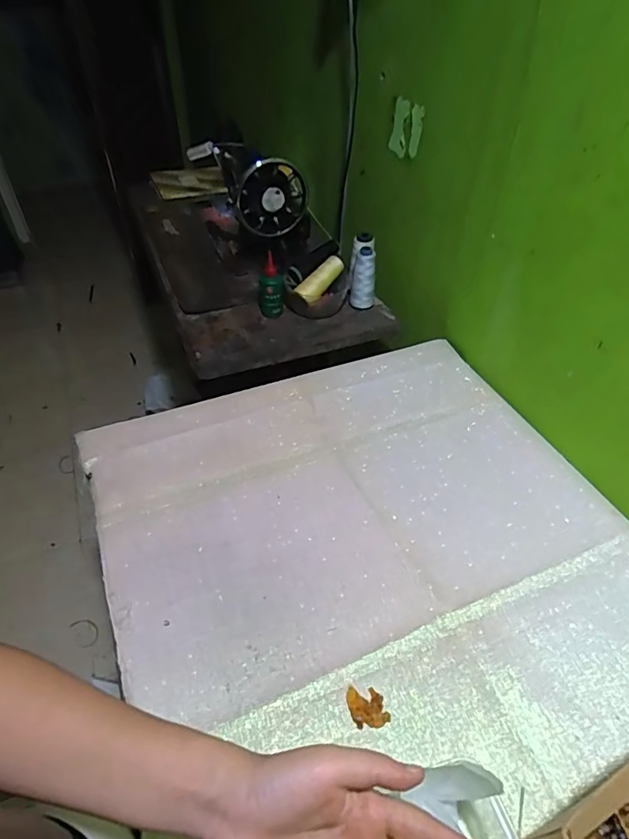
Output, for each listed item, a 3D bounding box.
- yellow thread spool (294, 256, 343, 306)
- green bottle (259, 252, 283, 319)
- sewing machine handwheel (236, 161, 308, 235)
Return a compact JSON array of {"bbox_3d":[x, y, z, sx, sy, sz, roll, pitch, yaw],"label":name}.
[{"bbox_3d":[0.014,-0.260,0.924,0.034,0.034,0.113,34,74,30],"label":"yellow thread spool"},{"bbox_3d":[-0.080,-0.245,0.915,0.047,0.114,0.041,-7,44,-6],"label":"green bottle"},{"bbox_3d":[-0.076,-0.407,0.919,0.127,0.138,0.033,-12,58,-21],"label":"sewing machine handwheel"}]

